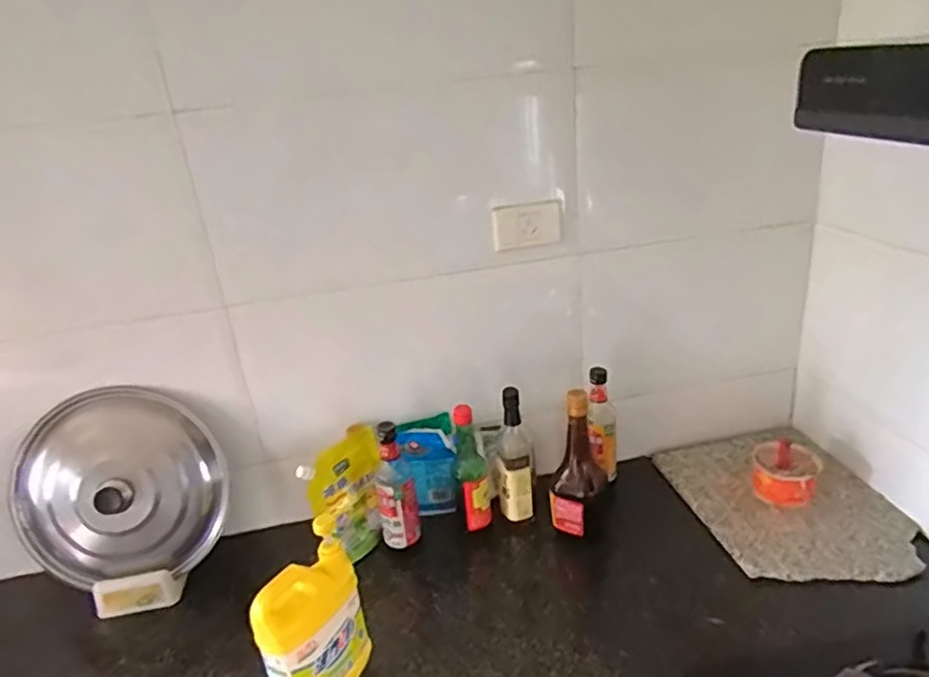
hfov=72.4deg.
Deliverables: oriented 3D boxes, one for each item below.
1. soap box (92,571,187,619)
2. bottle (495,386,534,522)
[{"bbox_3d":[-0.528,0.412,1.033,0.132,0.058,0.035,-9,-8,-17],"label":"soap box"},{"bbox_3d":[0.083,0.205,1.093,0.062,0.261,0.062,-5,24,2],"label":"bottle"}]

